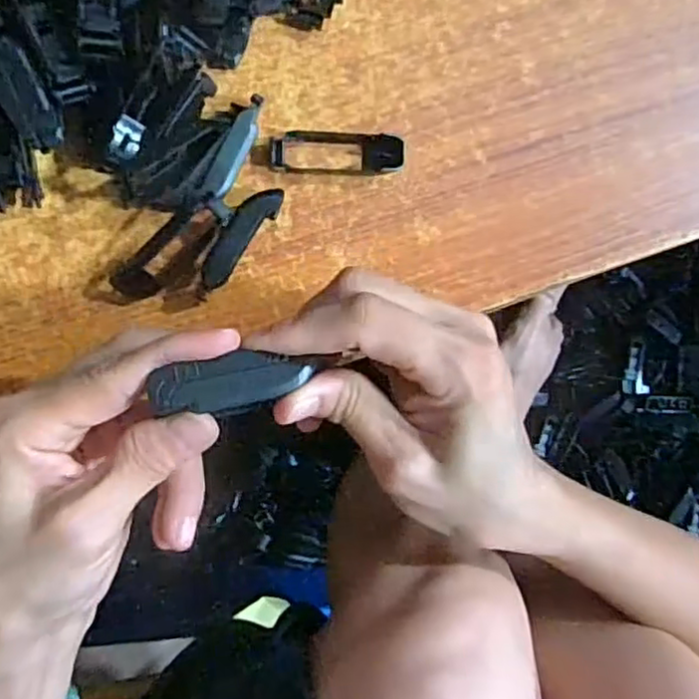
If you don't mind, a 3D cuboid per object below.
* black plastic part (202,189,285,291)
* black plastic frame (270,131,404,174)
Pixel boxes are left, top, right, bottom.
[{"bbox_3d":[-0.047,-0.049,0.293,0.013,0.005,0.050,39,88,-8],"label":"black plastic part"},{"bbox_3d":[-0.005,-0.085,0.295,0.056,0.012,0.018,0,93,-7],"label":"black plastic frame"}]

